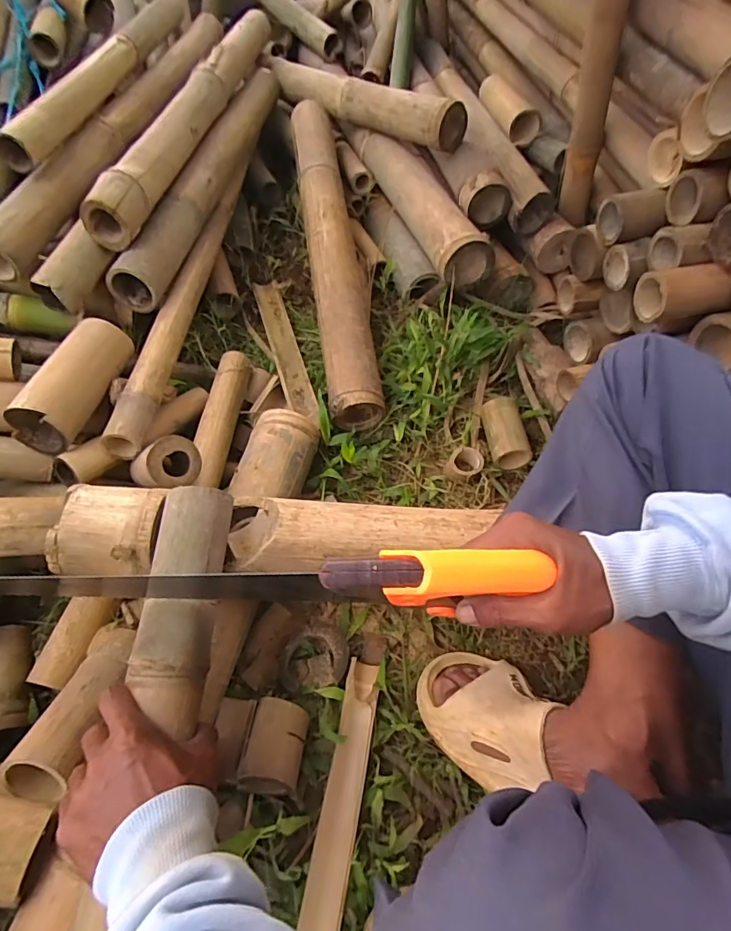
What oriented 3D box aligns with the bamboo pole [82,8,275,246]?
[{"bbox_3d":[-0.309,-0.686,0.887,0.072,0.070,0.865,7,55,3],"label":"bamboo pole"}]

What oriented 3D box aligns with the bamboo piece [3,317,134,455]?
[{"bbox_3d":[-0.345,-0.107,0.573,0.074,0.058,0.176,16,56,9],"label":"bamboo piece"}]

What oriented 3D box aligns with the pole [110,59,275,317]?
[{"bbox_3d":[-0.276,-0.566,0.888,0.068,0.074,0.777,7,56,3],"label":"pole"}]

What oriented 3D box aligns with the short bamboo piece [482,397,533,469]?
[{"bbox_3d":[0.208,-0.051,0.717,0.051,0.046,0.104,-4,56,-5],"label":"short bamboo piece"}]

